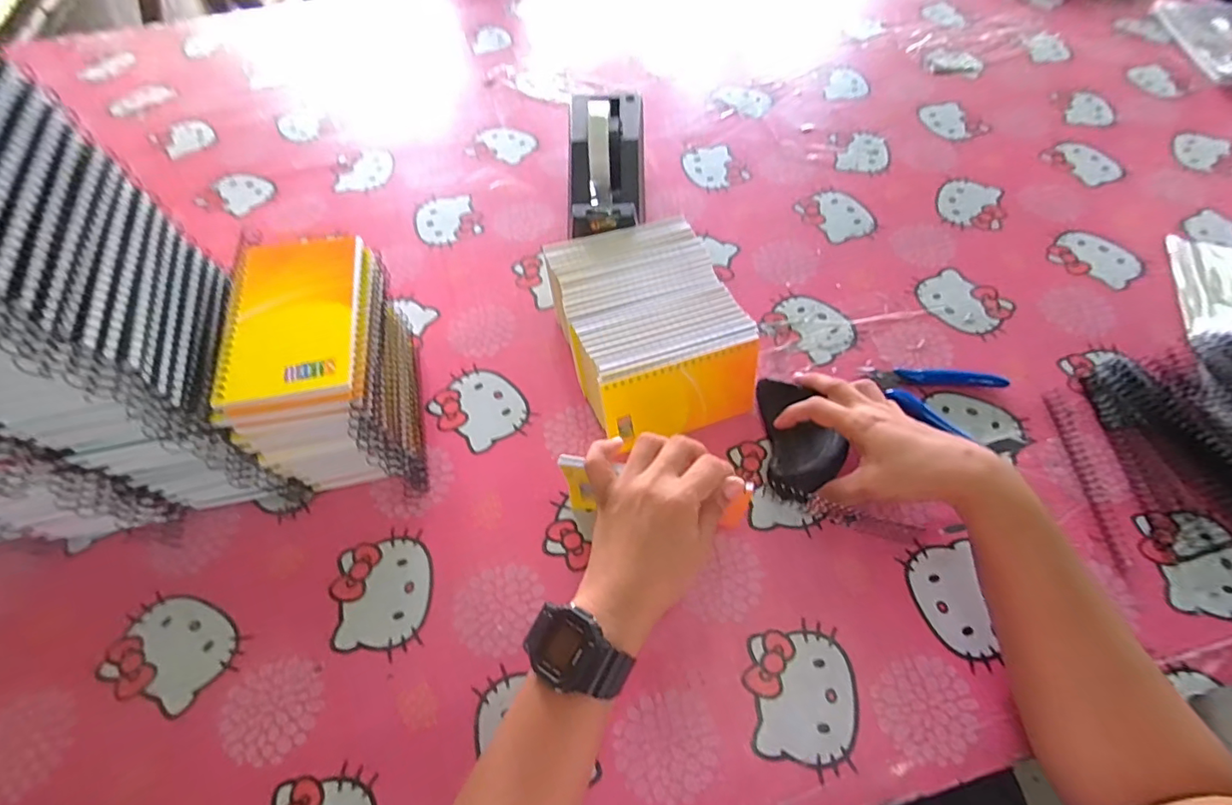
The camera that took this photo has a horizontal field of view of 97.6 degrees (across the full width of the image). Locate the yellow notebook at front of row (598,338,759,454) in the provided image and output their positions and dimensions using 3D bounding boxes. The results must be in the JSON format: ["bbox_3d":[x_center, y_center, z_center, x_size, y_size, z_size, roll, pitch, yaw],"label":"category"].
[{"bbox_3d":[0.055,-0.003,0.440,0.133,0.077,0.005,-17,45,-10],"label":"yellow notebook at front of row"}]

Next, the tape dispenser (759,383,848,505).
[{"bbox_3d":[0.153,0.027,0.441,0.060,0.029,0.098,1,60,2],"label":"tape dispenser"}]

